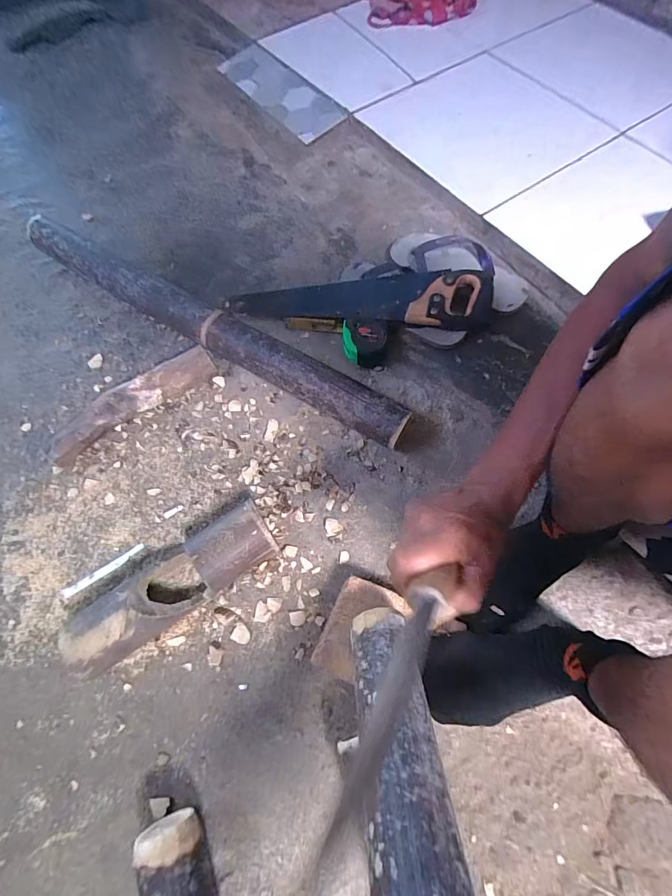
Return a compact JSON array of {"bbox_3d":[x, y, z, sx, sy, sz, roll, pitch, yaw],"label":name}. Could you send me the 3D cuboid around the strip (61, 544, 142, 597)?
[{"bbox_3d":[-0.331,0.175,0.555,0.120,0.006,0.014,-31,70,-12],"label":"strip"}]

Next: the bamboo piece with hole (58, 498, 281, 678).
[{"bbox_3d":[-0.214,0.178,0.520,0.275,0.068,0.086,-33,70,-12],"label":"bamboo piece with hole"}]

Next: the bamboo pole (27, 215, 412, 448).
[{"bbox_3d":[-0.227,-0.205,0.663,0.770,0.069,0.063,30,70,12],"label":"bamboo pole"}]

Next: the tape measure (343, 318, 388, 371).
[{"bbox_3d":[0.049,-0.181,0.662,0.076,0.038,0.078,5,67,3],"label":"tape measure"}]

